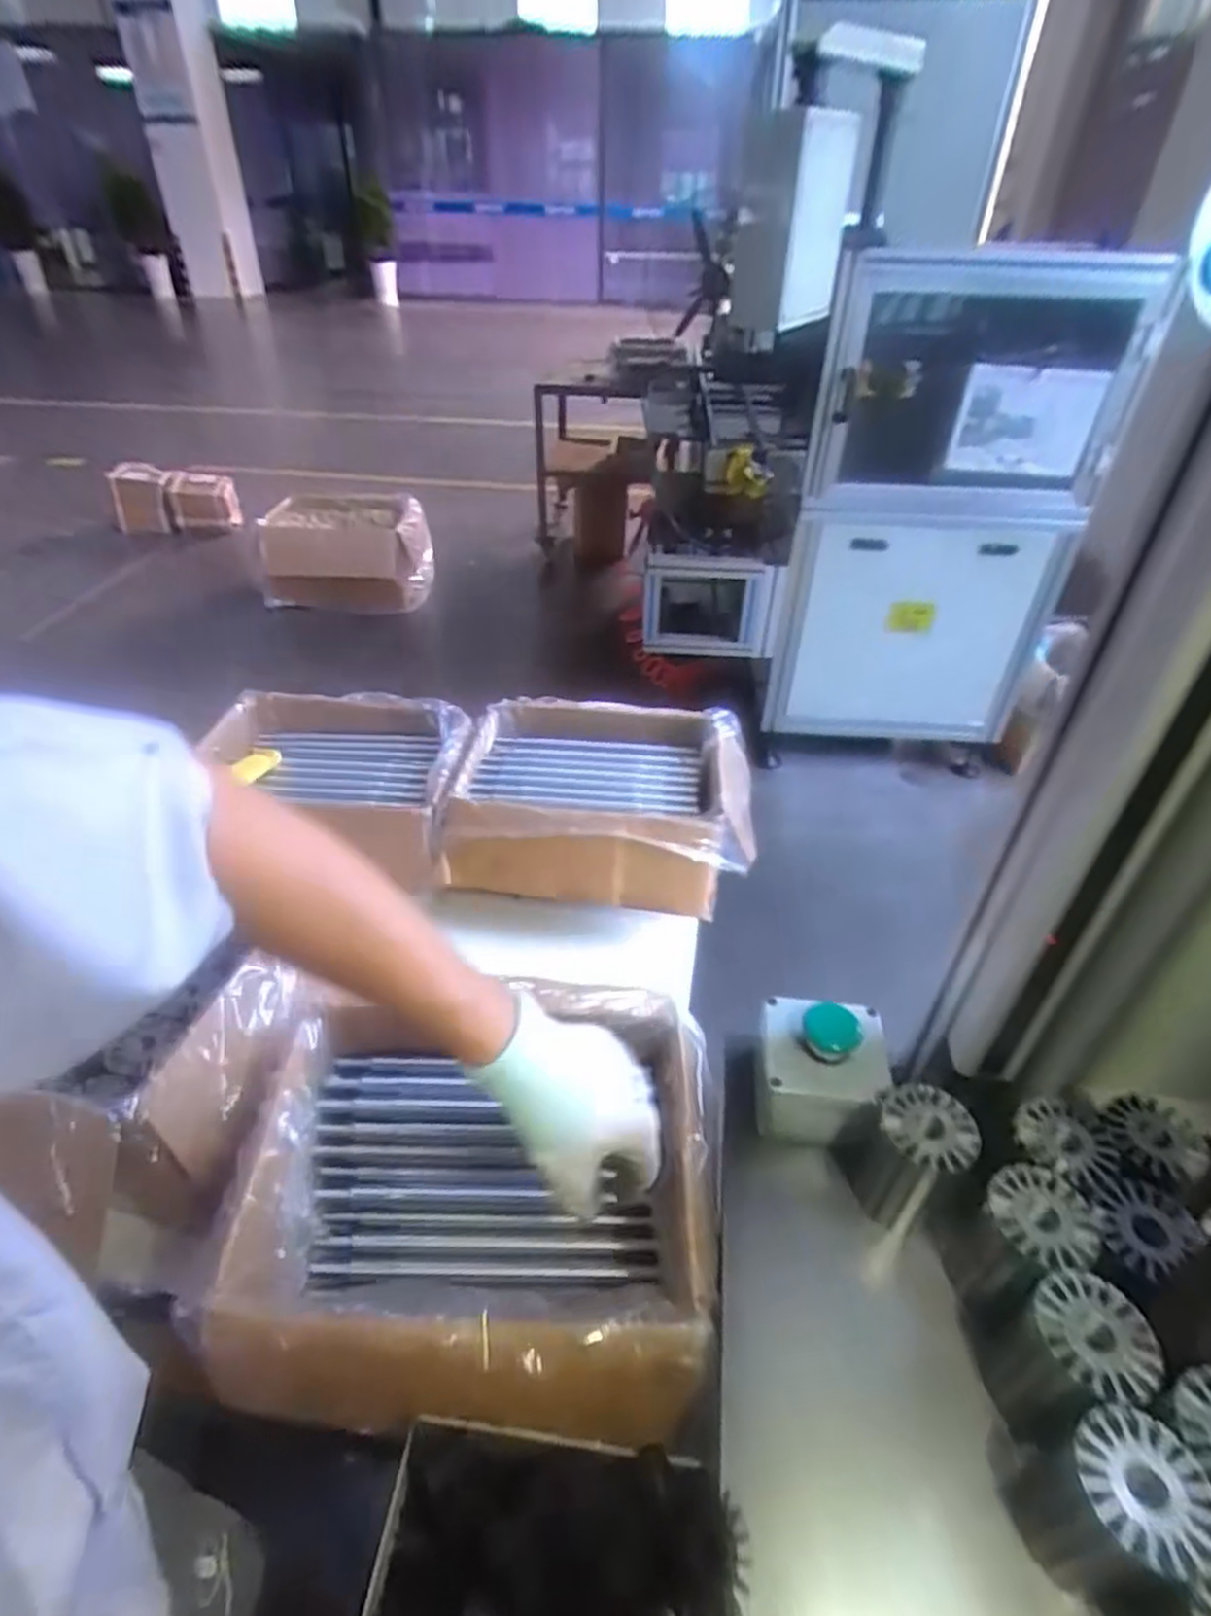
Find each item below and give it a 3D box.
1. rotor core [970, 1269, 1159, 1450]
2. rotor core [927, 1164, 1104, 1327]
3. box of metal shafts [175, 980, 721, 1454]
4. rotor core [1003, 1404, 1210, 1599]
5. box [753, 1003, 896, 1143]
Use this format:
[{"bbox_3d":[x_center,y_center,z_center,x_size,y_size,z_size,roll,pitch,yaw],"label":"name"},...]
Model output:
[{"bbox_3d":[0.228,0.278,0.383,0.063,0.076,0.057,-11,41,-15],"label":"rotor core"},{"bbox_3d":[0.228,0.245,0.426,0.060,0.078,0.055,-7,40,-10],"label":"rotor core"},{"bbox_3d":[-0.081,0.262,0.514,0.292,0.112,0.245,3,39,2],"label":"box of metal shafts"},{"bbox_3d":[0.222,0.314,0.343,0.060,0.082,0.051,-13,41,-17],"label":"rotor core"},{"bbox_3d":[0.142,0.171,0.512,0.081,0.069,0.073,6,39,6],"label":"box"}]

